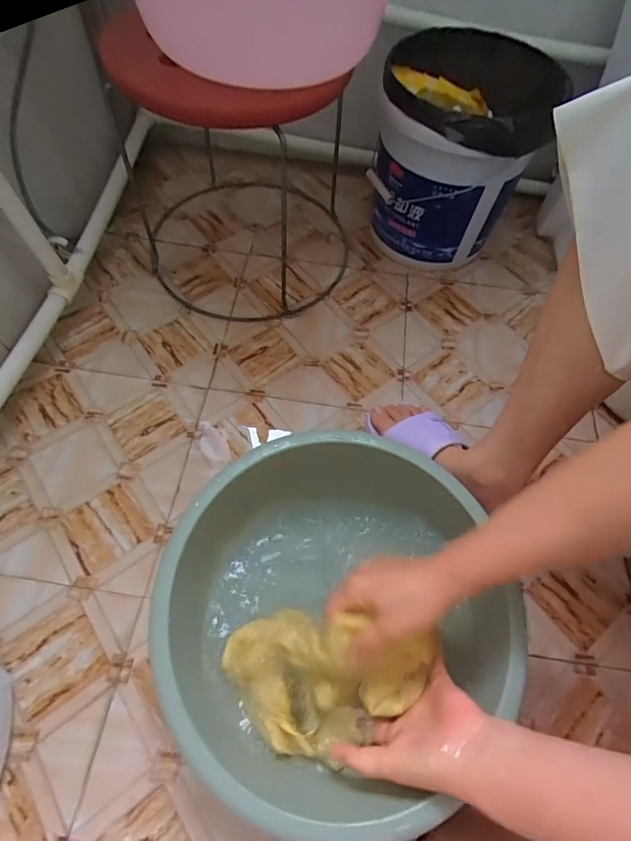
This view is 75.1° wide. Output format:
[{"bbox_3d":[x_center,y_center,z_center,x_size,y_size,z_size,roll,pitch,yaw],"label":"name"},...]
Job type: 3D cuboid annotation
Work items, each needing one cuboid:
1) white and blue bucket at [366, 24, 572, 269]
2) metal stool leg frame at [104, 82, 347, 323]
[{"bbox_3d":[0.228,-0.441,0.711,0.250,0.274,0.280,14,62,3],"label":"white and blue bucket"},{"bbox_3d":[-0.111,-0.402,0.665,0.361,0.272,0.398,15,62,4],"label":"metal stool leg frame"}]

